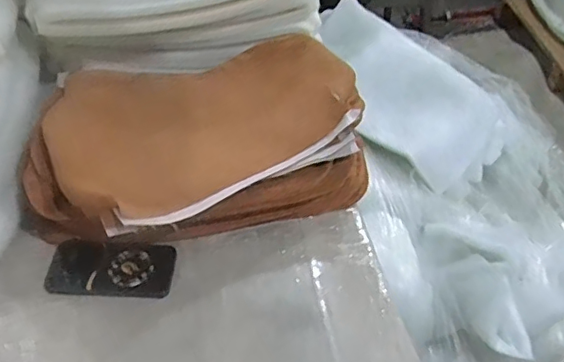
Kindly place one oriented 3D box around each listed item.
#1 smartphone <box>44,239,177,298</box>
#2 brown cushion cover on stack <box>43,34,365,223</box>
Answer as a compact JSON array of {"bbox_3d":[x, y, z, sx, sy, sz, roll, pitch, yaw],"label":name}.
[{"bbox_3d":[-0.234,0.119,0.778,0.170,0.012,0.082,4,48,3],"label":"smartphone"},{"bbox_3d":[-0.117,-0.089,0.823,0.463,0.058,0.307,-22,52,-19],"label":"brown cushion cover on stack"}]

